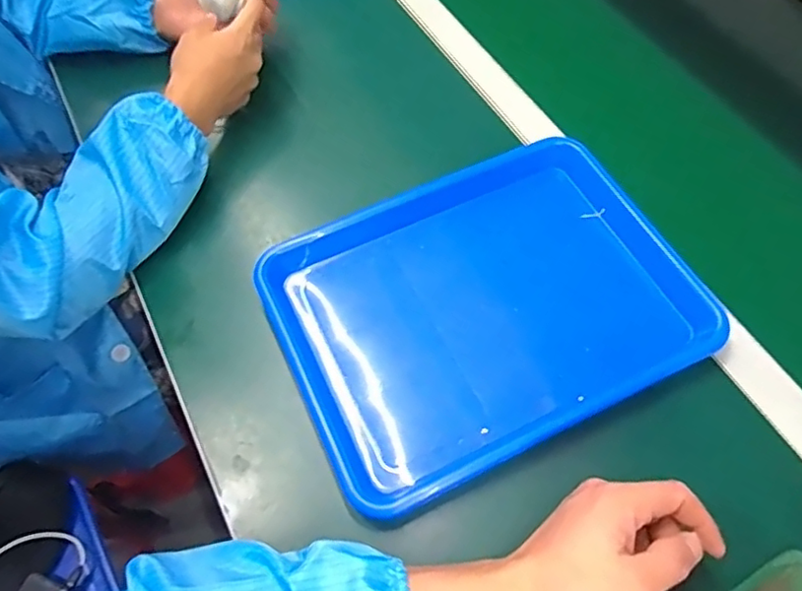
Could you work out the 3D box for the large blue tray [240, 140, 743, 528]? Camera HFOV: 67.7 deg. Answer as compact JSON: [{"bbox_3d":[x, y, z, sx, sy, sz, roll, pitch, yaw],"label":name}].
[{"bbox_3d":[0.072,0.006,0.505,0.338,0.044,0.252,-24,63,-13],"label":"large blue tray"}]

